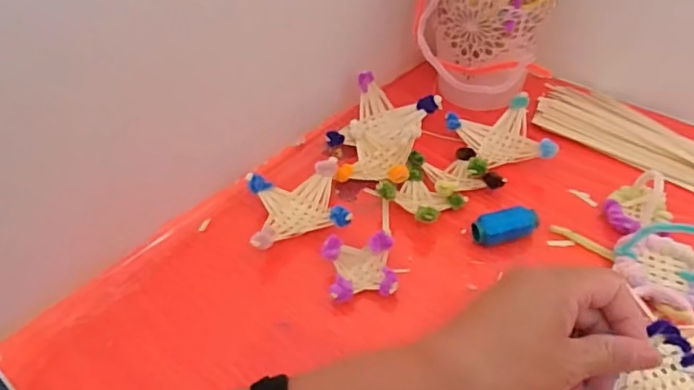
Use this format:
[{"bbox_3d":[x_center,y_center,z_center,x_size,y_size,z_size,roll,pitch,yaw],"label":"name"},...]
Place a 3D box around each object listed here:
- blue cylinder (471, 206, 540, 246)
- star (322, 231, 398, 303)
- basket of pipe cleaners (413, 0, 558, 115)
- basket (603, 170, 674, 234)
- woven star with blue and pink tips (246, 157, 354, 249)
[{"bbox_3d":[0.135,0.030,0.472,0.061,0.026,0.024,-16,46,-10],"label":"blue cylinder"},{"bbox_3d":[0.012,0.060,0.447,0.055,0.030,0.050,-9,46,-4],"label":"star"},{"bbox_3d":[0.129,-0.173,0.533,0.125,0.212,0.105,15,49,19],"label":"basket of pipe cleaners"},{"bbox_3d":[0.251,0.006,0.478,0.053,0.035,0.053,-3,46,3],"label":"basket"},{"bbox_3d":[-0.043,0.012,0.494,0.081,0.033,0.076,-10,46,-5],"label":"woven star with blue and pink tips"}]

